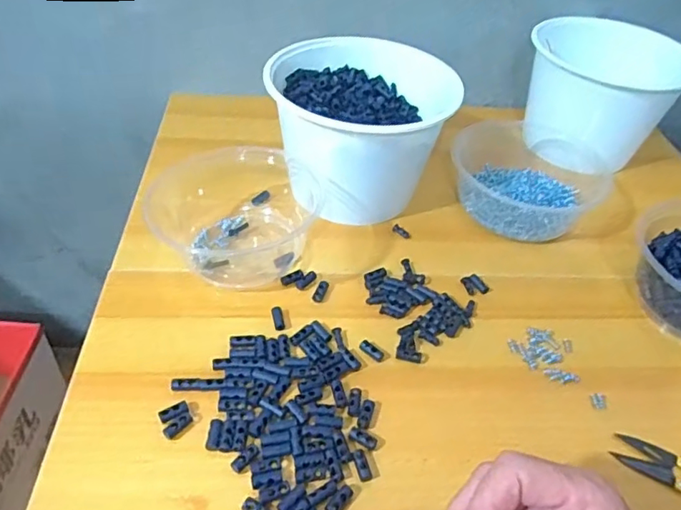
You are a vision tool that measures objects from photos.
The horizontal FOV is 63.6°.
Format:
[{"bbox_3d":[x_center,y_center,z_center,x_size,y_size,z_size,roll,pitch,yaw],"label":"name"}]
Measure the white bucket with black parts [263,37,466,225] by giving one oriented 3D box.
[{"bbox_3d":[0.017,-0.120,0.505,0.120,0.104,0.148,-21,51,-26],"label":"white bucket with black parts"}]

